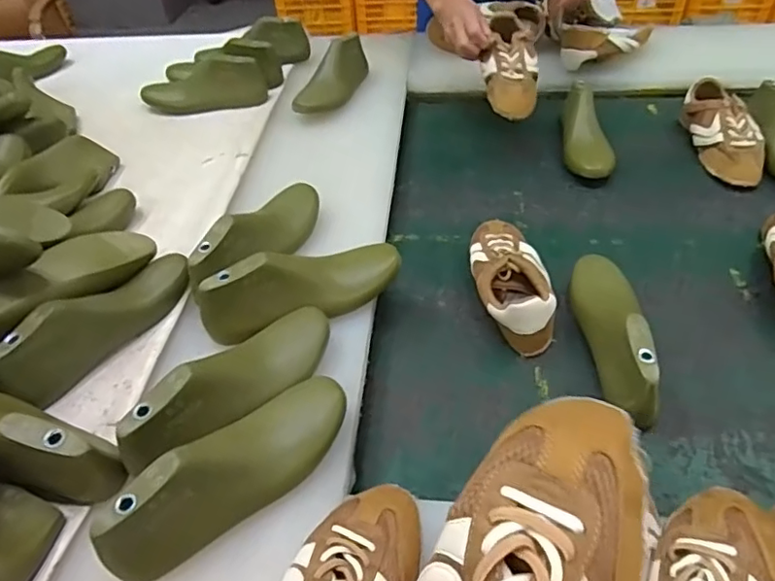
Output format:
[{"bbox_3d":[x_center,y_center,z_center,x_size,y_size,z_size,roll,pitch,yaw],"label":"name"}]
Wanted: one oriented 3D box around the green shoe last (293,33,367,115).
[{"bbox_3d":[-0.102,-0.401,1.047,0.076,0.074,0.222,8,47,15],"label":"green shoe last"}]

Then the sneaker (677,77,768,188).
[{"bbox_3d":[0.550,-0.257,0.915,0.090,0.072,0.221,1,46,7],"label":"sneaker"}]

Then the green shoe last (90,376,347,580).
[{"bbox_3d":[-0.129,0.154,0.491,0.066,0.083,0.230,29,55,30],"label":"green shoe last"}]

